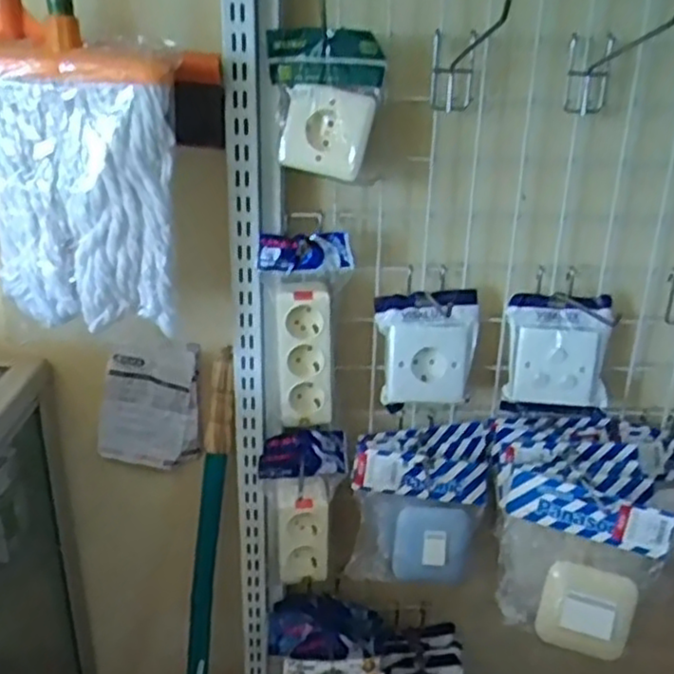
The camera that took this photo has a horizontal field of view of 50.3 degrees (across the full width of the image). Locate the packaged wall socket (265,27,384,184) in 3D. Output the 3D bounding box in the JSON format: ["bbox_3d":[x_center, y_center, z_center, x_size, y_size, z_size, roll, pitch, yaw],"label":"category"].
[{"bbox_3d":[-0.010,-0.219,0.673,0.106,0.122,0.056,0,23,-4],"label":"packaged wall socket"}]

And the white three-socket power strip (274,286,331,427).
[{"bbox_3d":[-0.035,0.021,0.776,0.056,0.153,0.040,-1,23,-5],"label":"white three-socket power strip"}]

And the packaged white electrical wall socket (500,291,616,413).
[{"bbox_3d":[0.245,0.020,0.792,0.114,0.124,0.042,2,23,0],"label":"packaged white electrical wall socket"}]

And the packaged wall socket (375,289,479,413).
[{"bbox_3d":[0.101,0.012,0.796,0.110,0.119,0.051,-5,24,-14],"label":"packaged wall socket"}]

